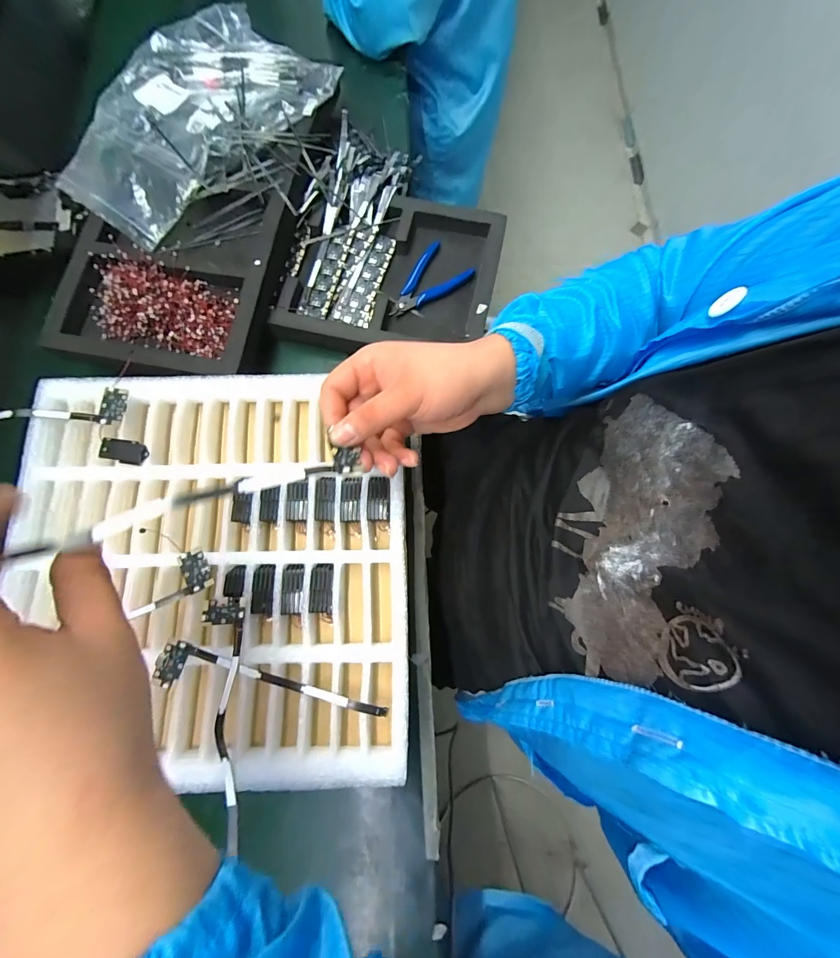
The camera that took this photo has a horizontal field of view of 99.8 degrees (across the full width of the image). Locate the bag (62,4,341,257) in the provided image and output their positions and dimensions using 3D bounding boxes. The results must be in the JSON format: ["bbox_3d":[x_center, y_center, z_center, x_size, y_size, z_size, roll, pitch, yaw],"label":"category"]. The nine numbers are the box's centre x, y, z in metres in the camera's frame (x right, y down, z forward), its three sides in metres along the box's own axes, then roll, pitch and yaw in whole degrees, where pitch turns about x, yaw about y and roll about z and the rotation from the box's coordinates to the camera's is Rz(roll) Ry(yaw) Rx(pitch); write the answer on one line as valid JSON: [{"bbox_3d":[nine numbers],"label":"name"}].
[{"bbox_3d":[-0.283,-0.442,0.433,0.228,0.037,0.323,39,81,8],"label":"bag"}]

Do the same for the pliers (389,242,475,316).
[{"bbox_3d":[0.007,-0.243,0.443,0.069,0.012,0.110,43,81,8],"label":"pliers"}]

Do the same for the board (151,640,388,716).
[{"bbox_3d":[-0.120,0.169,0.279,0.184,0.008,0.031,16,78,3],"label":"board"}]

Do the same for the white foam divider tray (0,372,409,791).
[{"bbox_3d":[-0.183,0.071,0.319,0.341,0.045,0.335,-1,78,0],"label":"white foam divider tray"}]

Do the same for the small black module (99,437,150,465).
[{"bbox_3d":[-0.265,-0.025,0.316,0.041,0.005,0.021,5,78,1],"label":"small black module"}]

